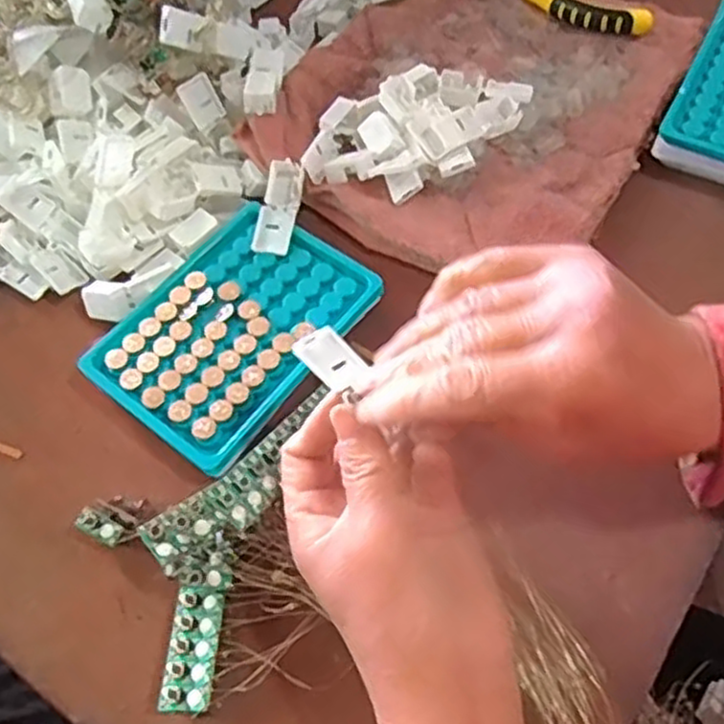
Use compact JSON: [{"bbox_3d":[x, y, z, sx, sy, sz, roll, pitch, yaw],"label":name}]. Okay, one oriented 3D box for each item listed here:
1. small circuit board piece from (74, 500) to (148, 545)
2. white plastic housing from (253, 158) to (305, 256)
[{"bbox_3d":[-0.115,0.072,0.353,0.023,0.015,0.024,23,67,15],"label":"small circuit board piece"},{"bbox_3d":[-0.045,-0.085,0.415,0.020,0.010,0.054,9,65,3],"label":"white plastic housing"}]

